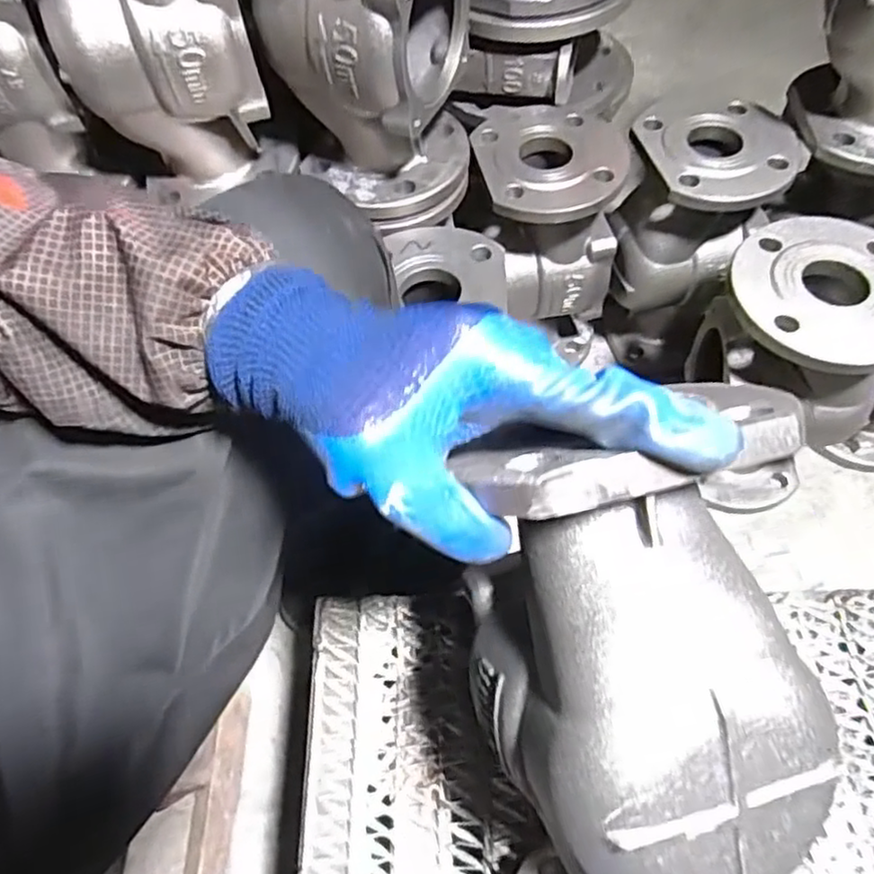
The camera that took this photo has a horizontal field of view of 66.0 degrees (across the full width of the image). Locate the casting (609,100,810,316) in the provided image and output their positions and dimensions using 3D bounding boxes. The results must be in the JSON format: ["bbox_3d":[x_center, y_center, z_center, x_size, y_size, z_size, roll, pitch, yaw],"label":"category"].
[{"bbox_3d":[0.268,-0.238,0.693,0.156,0.156,0.131,-12,59,-4],"label":"casting"}]

